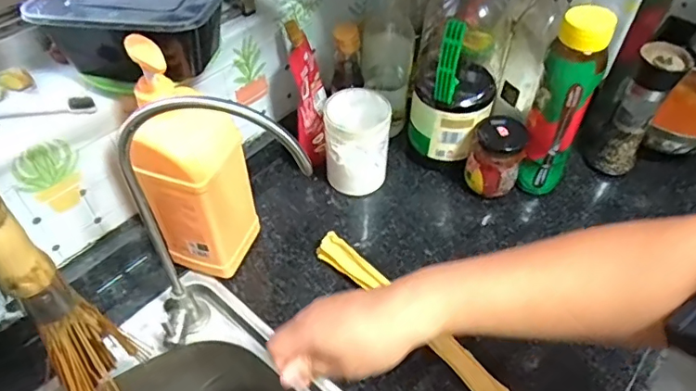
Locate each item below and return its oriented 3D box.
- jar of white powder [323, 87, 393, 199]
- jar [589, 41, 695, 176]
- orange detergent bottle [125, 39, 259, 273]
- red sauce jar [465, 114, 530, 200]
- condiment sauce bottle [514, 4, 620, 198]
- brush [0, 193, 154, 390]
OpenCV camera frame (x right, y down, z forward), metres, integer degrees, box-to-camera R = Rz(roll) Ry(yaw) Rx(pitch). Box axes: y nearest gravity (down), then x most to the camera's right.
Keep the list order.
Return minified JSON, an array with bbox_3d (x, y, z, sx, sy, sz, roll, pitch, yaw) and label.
[{"bbox_3d":[0.012,-0.067,0.695,0.083,0.118,0.089,0,49,0],"label":"jar of white powder"},{"bbox_3d":[0.383,-0.115,0.695,0.060,0.184,0.067,26,54,21],"label":"jar"},{"bbox_3d":[-0.160,-0.026,0.547,0.073,0.287,0.088,16,51,13],"label":"orange detergent bottle"},{"bbox_3d":[0.194,-0.045,0.689,0.066,0.100,0.061,0,49,0],"label":"red sauce jar"},{"bbox_3d":[0.260,-0.103,0.644,0.064,0.245,0.057,18,51,15],"label":"condiment sauce bottle"},{"bbox_3d":[-0.190,0.072,0.331,0.037,0.253,0.053,-8,50,-9],"label":"brush"}]

